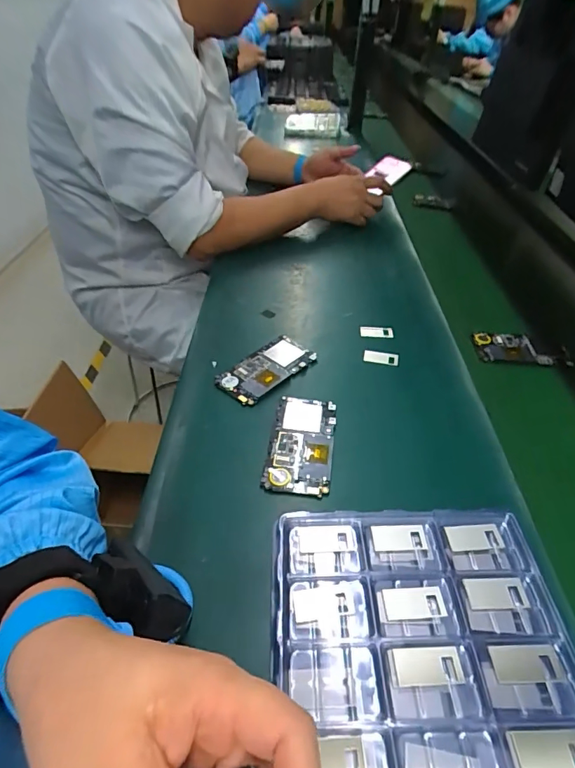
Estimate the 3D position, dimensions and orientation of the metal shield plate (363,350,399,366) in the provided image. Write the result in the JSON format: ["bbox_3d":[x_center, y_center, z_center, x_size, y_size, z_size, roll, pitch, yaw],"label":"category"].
[{"bbox_3d":[0.121,-0.035,0.578,0.043,0.004,0.021,7,44,11],"label":"metal shield plate"}]

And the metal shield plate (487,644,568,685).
[{"bbox_3d":[0.161,0.188,0.301,0.046,0.006,0.021,-2,42,1],"label":"metal shield plate"}]

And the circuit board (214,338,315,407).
[{"bbox_3d":[-0.027,-0.021,0.562,0.122,0.012,0.062,-35,51,-30],"label":"circuit board"}]

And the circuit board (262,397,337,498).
[{"bbox_3d":[0.016,0.059,0.466,0.063,0.007,0.124,4,43,8],"label":"circuit board"}]

